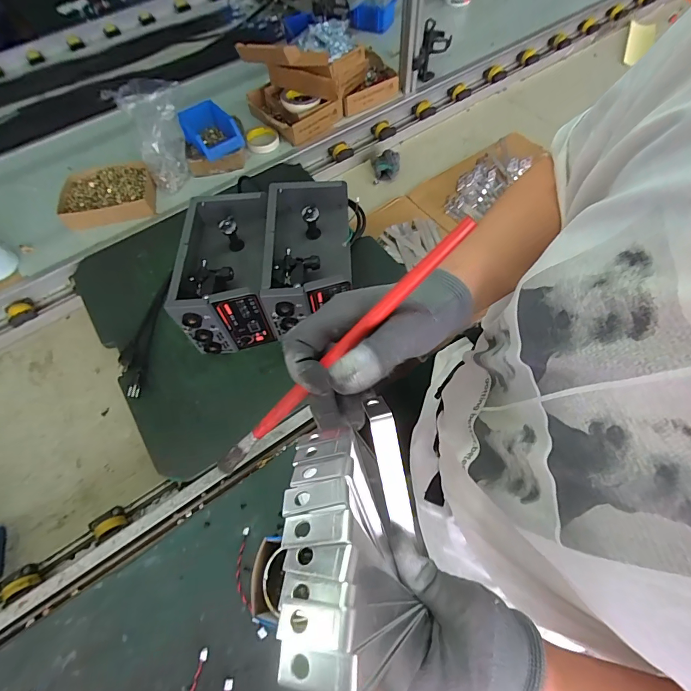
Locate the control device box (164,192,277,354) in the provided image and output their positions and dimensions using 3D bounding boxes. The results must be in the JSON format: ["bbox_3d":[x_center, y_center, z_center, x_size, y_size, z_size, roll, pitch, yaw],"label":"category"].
[{"bbox_3d":[-0.217,-0.134,0.748,0.147,0.162,0.267,-4,62,1],"label":"control device box"}]

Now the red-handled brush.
[{"bbox_3d":[-0.018,0.018,0.269,0.262,0.010,0.013,-45,61,25],"label":"red-handled brush"}]

